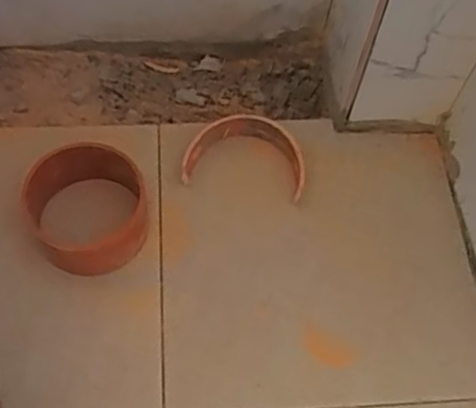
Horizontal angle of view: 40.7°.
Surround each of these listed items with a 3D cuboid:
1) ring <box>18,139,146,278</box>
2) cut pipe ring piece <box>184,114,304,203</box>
[{"bbox_3d":[-0.133,0.002,0.572,0.101,0.068,0.097,2,62,-4],"label":"ring"},{"bbox_3d":[0.007,-0.046,0.638,0.119,0.047,0.072,7,62,1],"label":"cut pipe ring piece"}]

